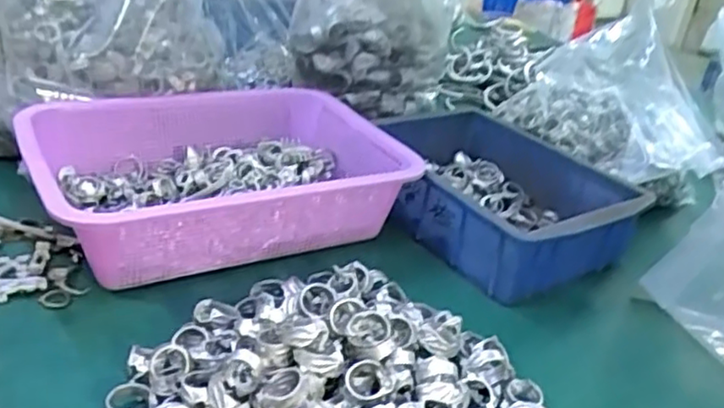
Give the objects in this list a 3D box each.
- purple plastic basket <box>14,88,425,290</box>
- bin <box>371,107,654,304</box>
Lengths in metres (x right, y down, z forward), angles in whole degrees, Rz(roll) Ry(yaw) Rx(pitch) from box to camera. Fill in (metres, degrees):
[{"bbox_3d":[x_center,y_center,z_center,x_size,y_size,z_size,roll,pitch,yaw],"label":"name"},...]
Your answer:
[{"bbox_3d":[-0.126,-0.030,0.601,0.305,0.080,0.248,-9,30,-27],"label":"purple plastic basket"},{"bbox_3d":[0.122,-0.009,0.655,0.195,0.072,0.254,-16,34,-37],"label":"bin"}]

